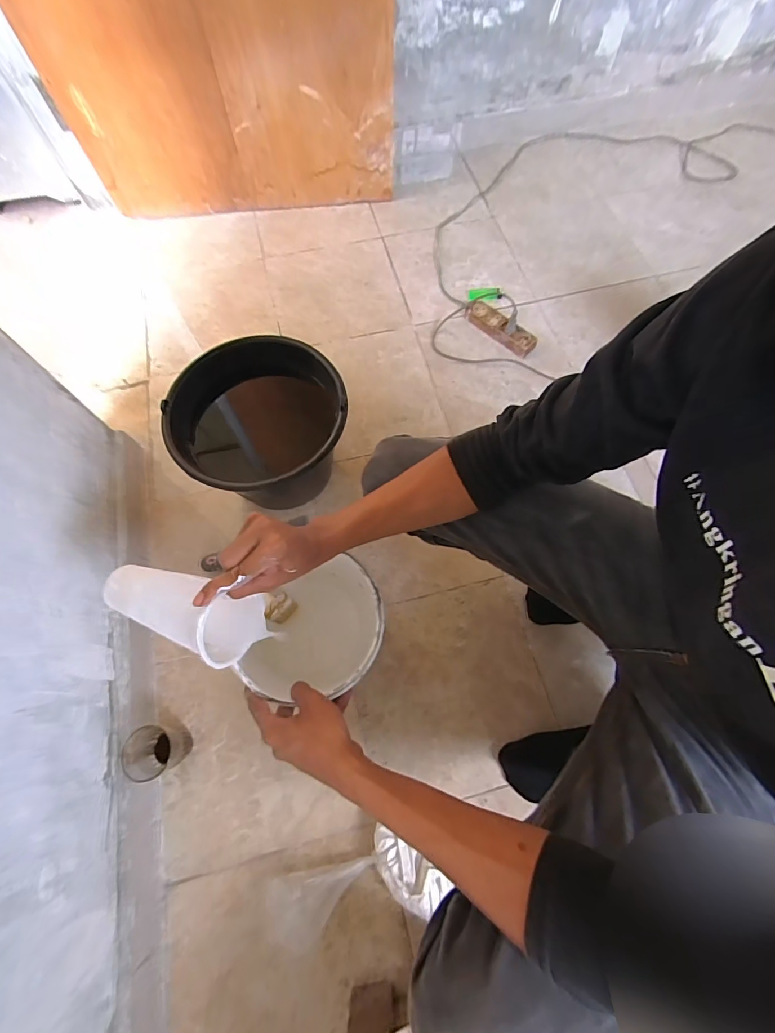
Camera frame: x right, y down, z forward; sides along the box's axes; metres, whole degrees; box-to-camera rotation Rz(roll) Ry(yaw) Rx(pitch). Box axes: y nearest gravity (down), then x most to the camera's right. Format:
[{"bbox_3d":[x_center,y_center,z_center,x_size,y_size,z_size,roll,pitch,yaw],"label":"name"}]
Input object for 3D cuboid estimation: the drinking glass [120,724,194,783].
[{"bbox_3d":[-0.329,0.334,0.604,0.066,0.087,0.064,-1,70,2],"label":"drinking glass"}]

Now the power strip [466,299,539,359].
[{"bbox_3d":[0.252,-0.422,0.935,0.175,0.027,0.054,40,74,12],"label":"power strip"}]

